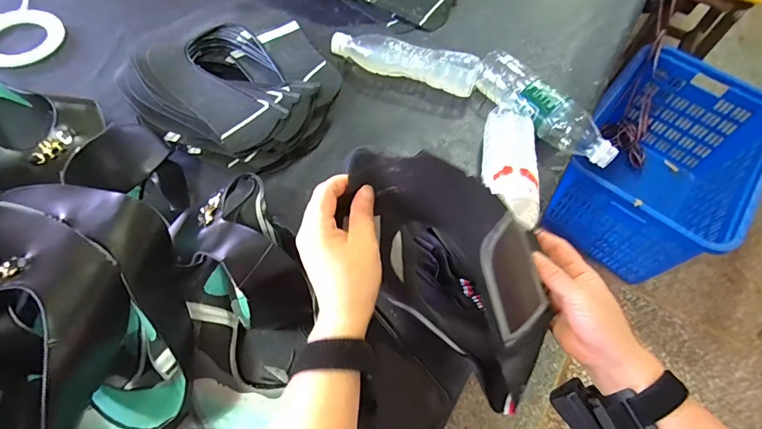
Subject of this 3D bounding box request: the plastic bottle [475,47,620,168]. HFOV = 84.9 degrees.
[{"bbox_3d":[0.223,-0.143,0.589,0.052,0.061,0.230,-34,68,-21],"label":"plastic bottle"}]

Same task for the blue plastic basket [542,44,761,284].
[{"bbox_3d":[0.828,-0.159,1.277,0.439,0.343,0.629,39,65,17],"label":"blue plastic basket"}]

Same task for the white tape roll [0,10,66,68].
[{"bbox_3d":[-0.578,-0.282,0.663,0.121,0.020,0.121,2,60,-3],"label":"white tape roll"}]

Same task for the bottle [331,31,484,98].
[{"bbox_3d":[0.034,-0.234,0.639,0.230,0.053,0.050,19,61,8],"label":"bottle"}]

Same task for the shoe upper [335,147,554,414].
[{"bbox_3d":[0.061,0.037,0.365,0.116,0.080,0.237,-39,101,-13],"label":"shoe upper"}]

